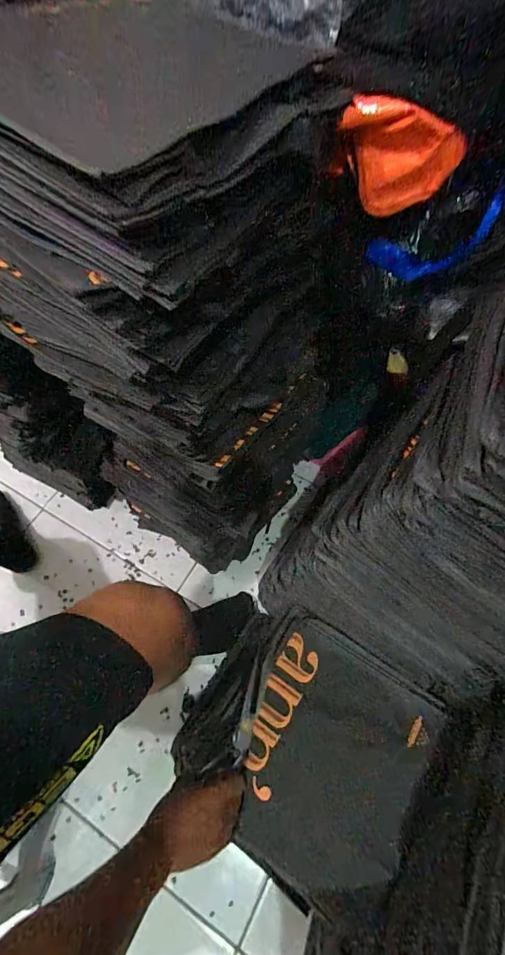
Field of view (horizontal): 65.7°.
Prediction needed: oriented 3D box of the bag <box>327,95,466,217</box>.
[{"bbox_3d":[0.163,-0.354,0.445,0.138,0.105,0.042,0,62,-1],"label":"bag"}]

